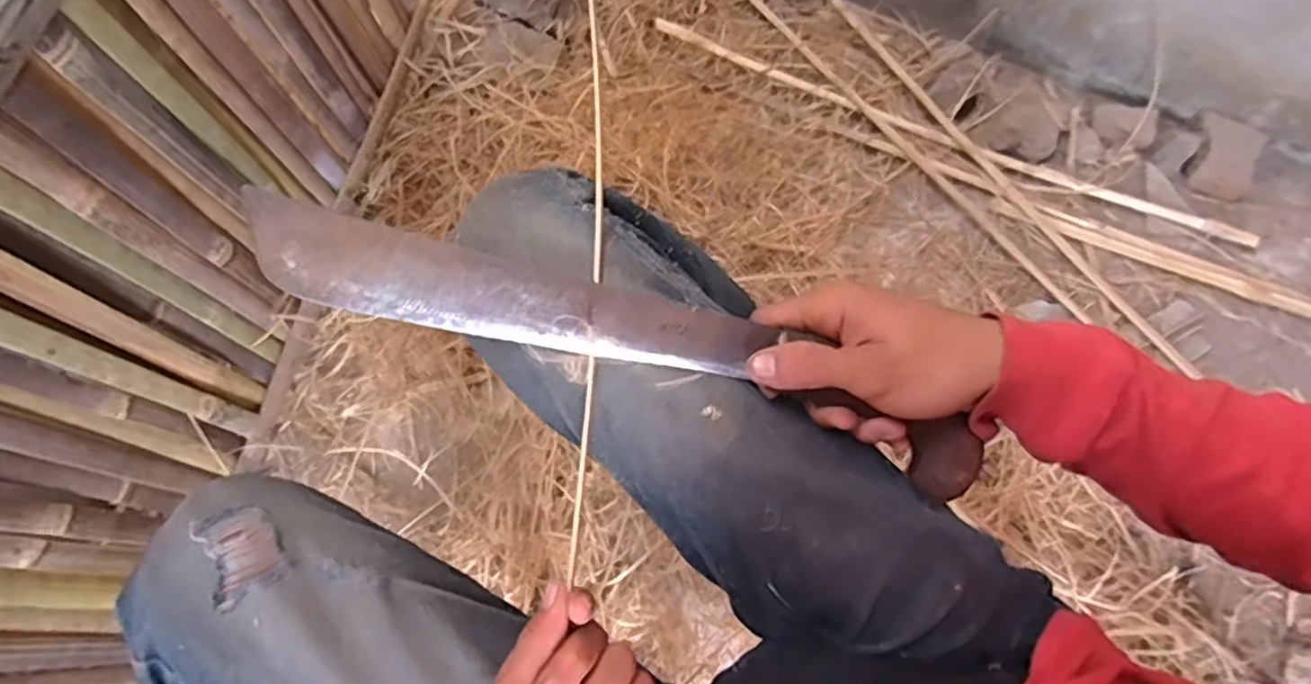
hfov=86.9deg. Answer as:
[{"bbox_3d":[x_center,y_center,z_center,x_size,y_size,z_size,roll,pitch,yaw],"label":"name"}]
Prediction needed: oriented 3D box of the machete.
[{"bbox_3d":[-0.008,0.000,0.375,0.395,0.034,0.058,17,70,-9],"label":"machete"}]

